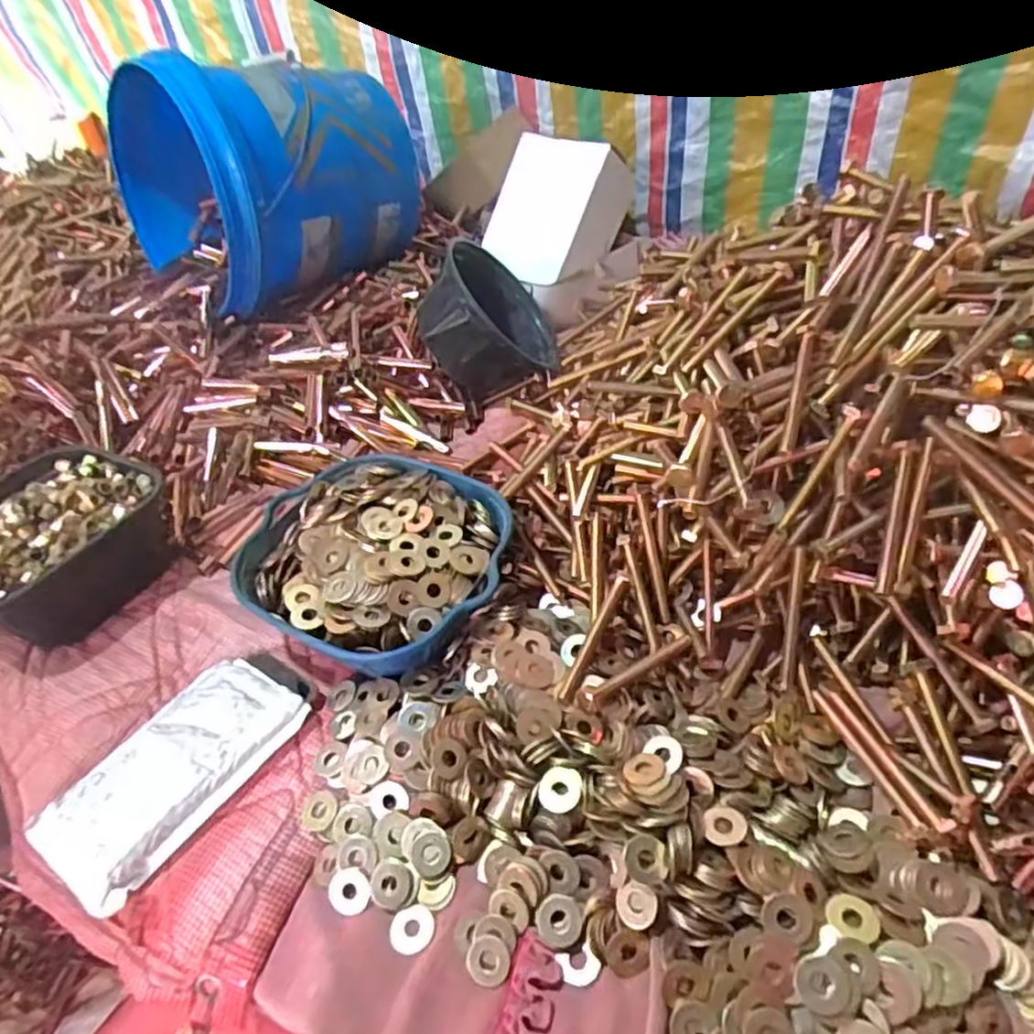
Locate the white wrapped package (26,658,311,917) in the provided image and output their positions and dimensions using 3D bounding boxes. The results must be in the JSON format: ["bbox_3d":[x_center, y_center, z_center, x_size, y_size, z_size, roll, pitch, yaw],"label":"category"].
[{"bbox_3d":[-0.231,0.166,0.467,0.094,0.028,0.164,21,52,26],"label":"white wrapped package"}]

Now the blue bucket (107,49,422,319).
[{"bbox_3d":[-0.311,-0.423,0.840,0.263,0.248,0.267,26,54,29],"label":"blue bucket"}]

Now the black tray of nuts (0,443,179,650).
[{"bbox_3d":[-0.395,0.020,0.600,0.177,0.072,0.172,20,51,25],"label":"black tray of nuts"}]

